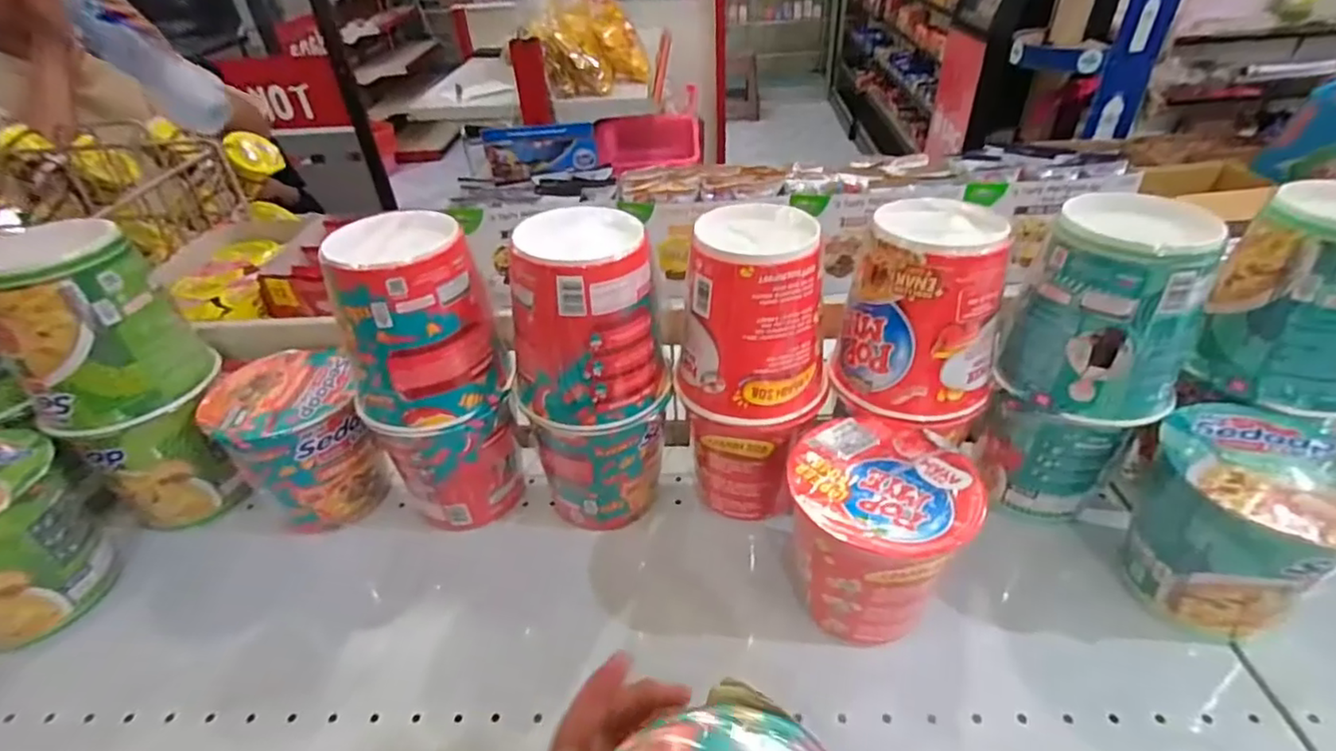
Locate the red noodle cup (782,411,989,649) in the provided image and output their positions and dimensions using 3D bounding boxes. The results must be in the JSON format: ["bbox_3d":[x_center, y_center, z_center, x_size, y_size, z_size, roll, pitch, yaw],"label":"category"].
[{"bbox_3d":[0.124,0.097,0.383,0.100,0.107,0.097,-3,39,2],"label":"red noodle cup"}]

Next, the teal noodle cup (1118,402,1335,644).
[{"bbox_3d":[0.343,0.085,0.376,0.109,0.105,0.101,-3,39,2],"label":"teal noodle cup"}]

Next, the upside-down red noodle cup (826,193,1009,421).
[{"bbox_3d":[0.161,-0.043,0.385,0.091,0.106,0.091,-3,39,2],"label":"upside-down red noodle cup"}]

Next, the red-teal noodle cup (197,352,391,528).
[{"bbox_3d":[-0.272,0.046,0.471,0.089,0.113,0.101,-28,44,-27],"label":"red-teal noodle cup"}]

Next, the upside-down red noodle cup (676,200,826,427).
[{"bbox_3d":[0.051,-0.037,0.391,0.089,0.108,0.084,-2,43,2],"label":"upside-down red noodle cup"}]

